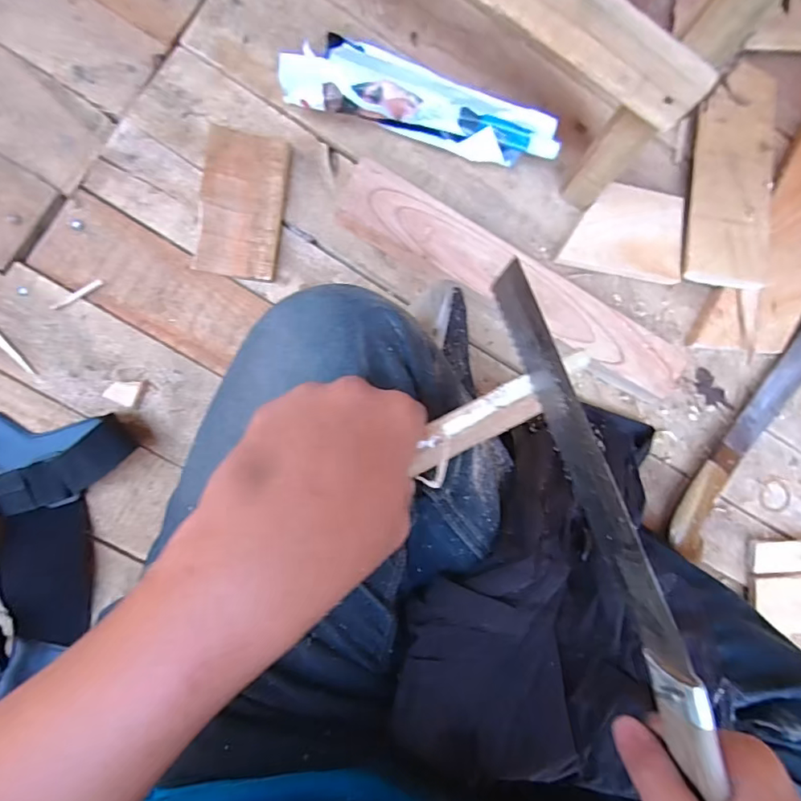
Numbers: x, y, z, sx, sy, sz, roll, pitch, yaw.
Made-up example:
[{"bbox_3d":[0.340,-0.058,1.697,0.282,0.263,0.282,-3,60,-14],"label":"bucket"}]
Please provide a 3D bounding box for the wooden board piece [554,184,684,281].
[{"bbox_3d":[0.237,-0.180,0.535,0.132,0.018,0.092,8,87,-9],"label":"wooden board piece"}]

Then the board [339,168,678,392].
[{"bbox_3d":[0.119,-0.111,0.495,0.379,0.013,0.065,30,83,-7],"label":"board"}]

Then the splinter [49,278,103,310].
[{"bbox_3d":[-0.295,-0.096,0.456,0.048,0.004,0.008,-36,93,-9],"label":"splinter"}]

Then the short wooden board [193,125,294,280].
[{"bbox_3d":[-0.149,-0.185,0.475,0.075,0.012,0.133,7,87,-9],"label":"short wooden board"}]

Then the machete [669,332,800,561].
[{"bbox_3d":[0.419,-0.006,0.550,0.050,0.026,0.413,41,82,-5],"label":"machete"}]

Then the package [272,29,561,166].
[{"bbox_3d":[0.022,-0.287,0.485,0.270,0.057,0.075,7,87,-9],"label":"package"}]

